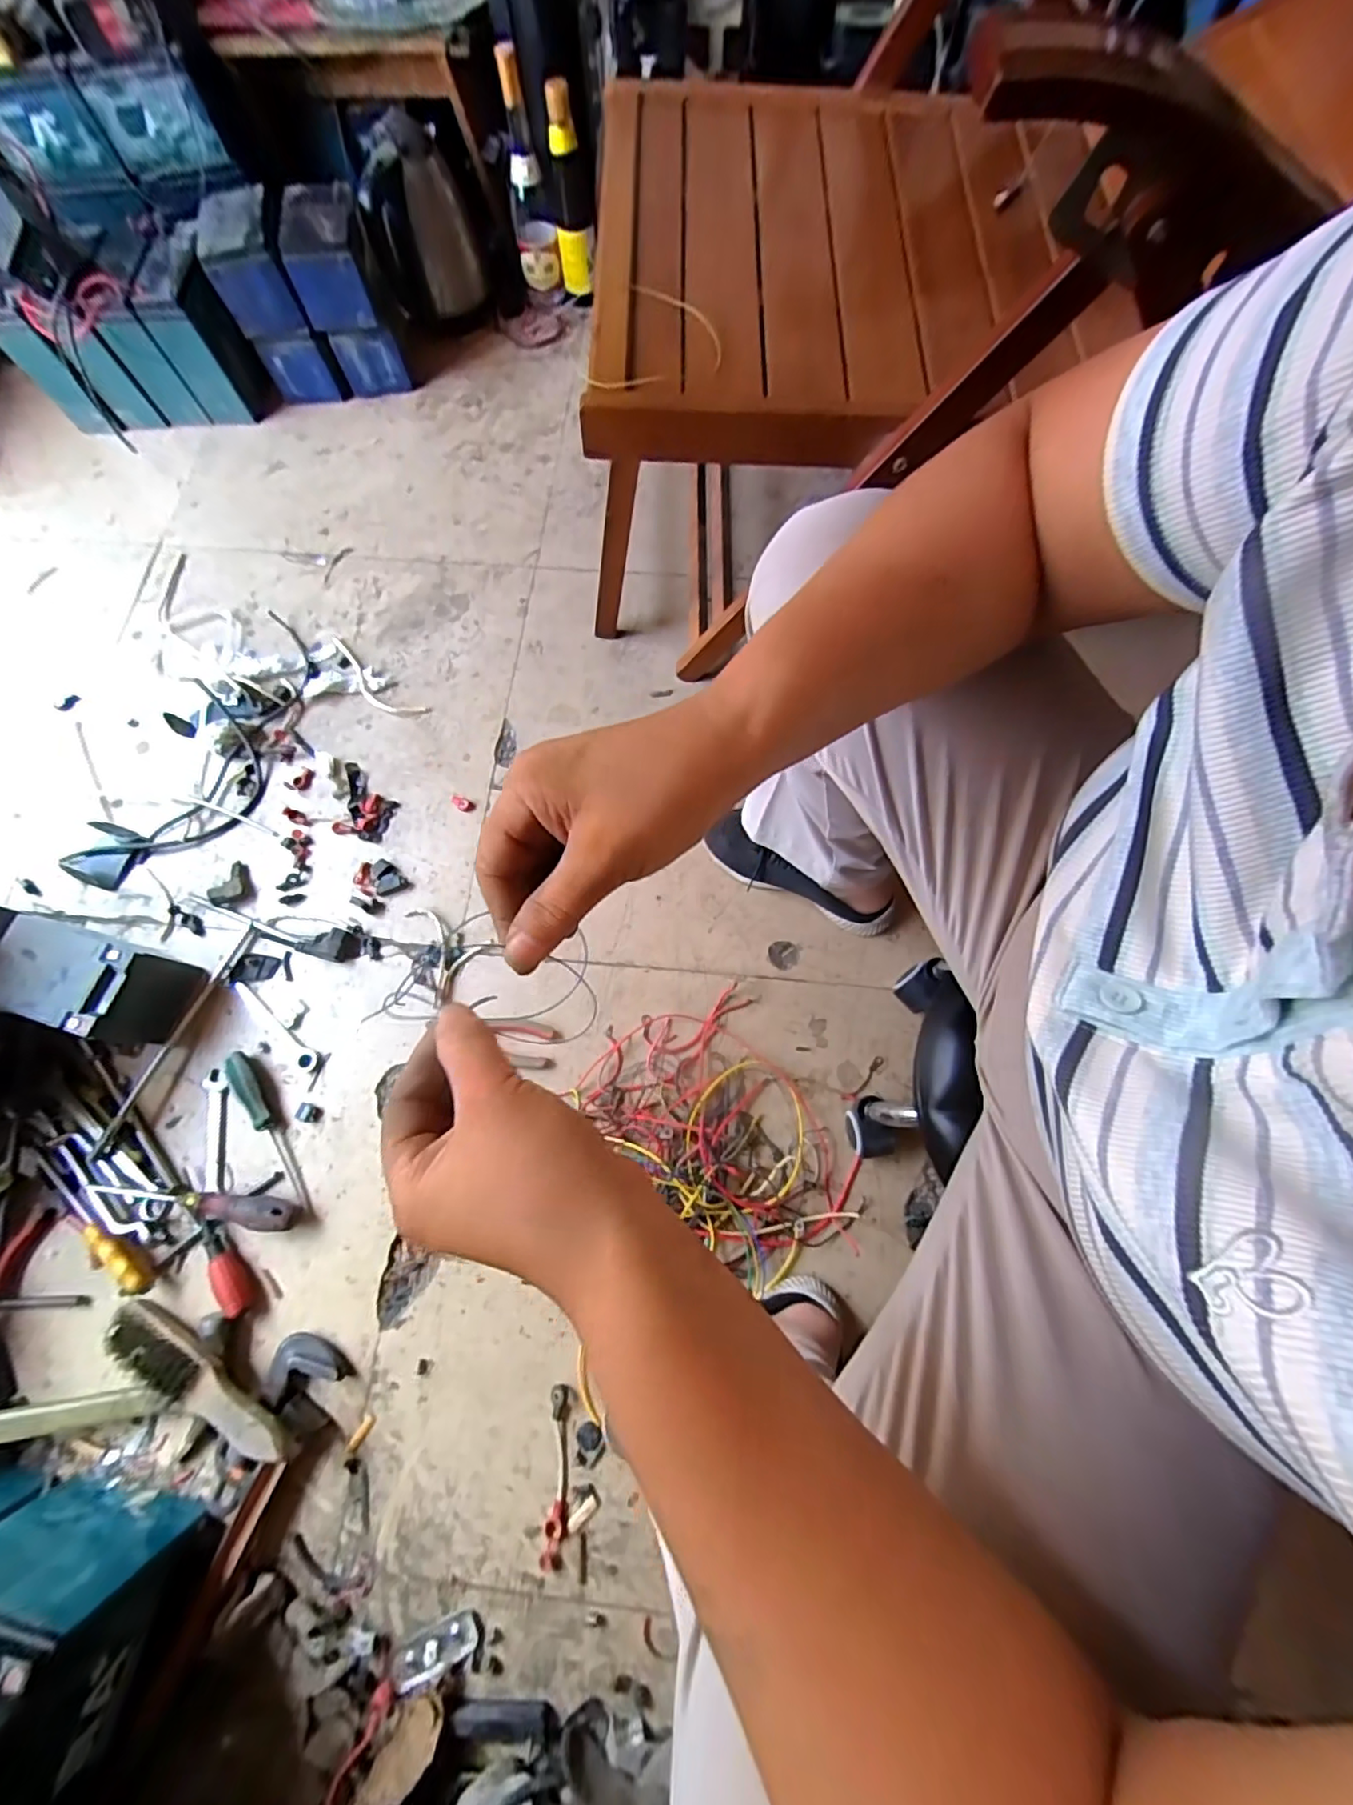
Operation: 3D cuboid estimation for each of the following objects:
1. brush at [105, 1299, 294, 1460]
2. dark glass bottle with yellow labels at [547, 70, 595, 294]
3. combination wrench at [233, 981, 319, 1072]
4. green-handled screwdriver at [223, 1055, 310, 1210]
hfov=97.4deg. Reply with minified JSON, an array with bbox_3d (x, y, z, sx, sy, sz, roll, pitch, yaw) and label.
[{"bbox_3d":[-0.466,0.465,0.580,0.246,0.040,0.047,19,36,16],"label":"brush"},{"bbox_3d":[-0.166,-1.126,0.963,0.065,0.235,0.050,-12,73,-3],"label":"dark glass bottle with yellow labels"},{"bbox_3d":[-0.481,0.149,0.708,0.143,0.010,0.026,38,78,11],"label":"combination wrench"},{"bbox_3d":[-0.463,0.258,0.667,0.024,0.029,0.191,-30,76,-7],"label":"green-handled screwdriver"}]

